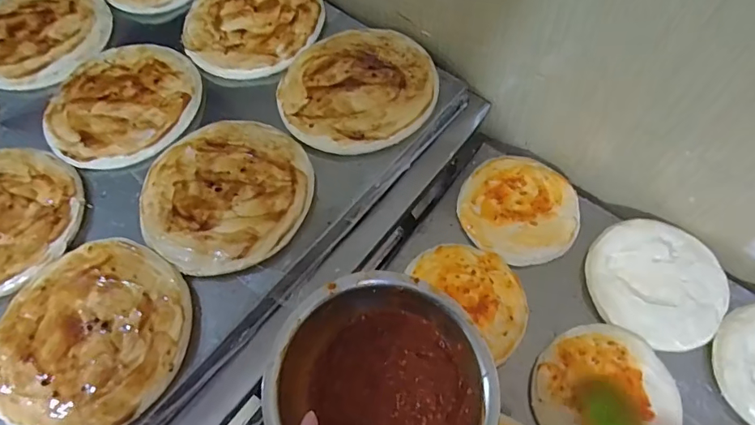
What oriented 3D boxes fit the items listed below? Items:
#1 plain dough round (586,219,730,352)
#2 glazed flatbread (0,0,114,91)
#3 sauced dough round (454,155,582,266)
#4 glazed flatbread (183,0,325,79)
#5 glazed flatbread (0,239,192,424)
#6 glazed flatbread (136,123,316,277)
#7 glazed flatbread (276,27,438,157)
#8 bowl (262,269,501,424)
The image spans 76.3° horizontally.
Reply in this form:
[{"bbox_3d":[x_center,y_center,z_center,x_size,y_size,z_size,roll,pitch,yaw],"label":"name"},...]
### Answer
[{"bbox_3d":[0.325,0.081,0.563,0.149,0.015,0.144,0,65,0],"label":"plain dough round"},{"bbox_3d":[-0.496,-0.263,0.703,0.182,0.019,0.197,0,65,0],"label":"glazed flatbread"},{"bbox_3d":[0.181,-0.006,0.614,0.146,0.022,0.139,0,65,0],"label":"sauced dough round"},{"bbox_3d":[-0.182,-0.277,0.688,0.192,0.020,0.195,0,65,0],"label":"glazed flatbread"},{"bbox_3d":[-0.298,0.124,0.497,0.199,0.019,0.193,32,69,15],"label":"glazed flatbread"},{"bbox_3d":[-0.177,-0.025,0.561,0.192,0.021,0.191,0,65,0],"label":"glazed flatbread"},{"bbox_3d":[-0.028,-0.164,0.618,0.193,0.017,0.194,0,65,0],"label":"glazed flatbread"},{"bbox_3d":[0.011,0.153,0.416,0.179,0.074,0.180,0,65,0],"label":"bowl"}]

